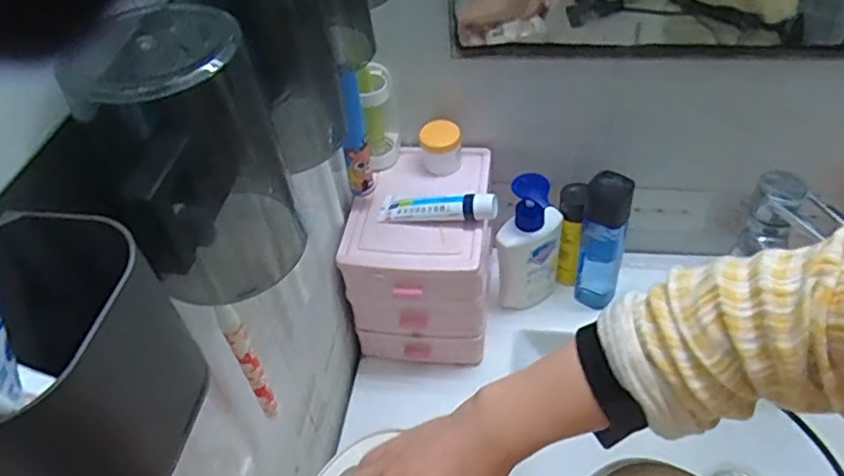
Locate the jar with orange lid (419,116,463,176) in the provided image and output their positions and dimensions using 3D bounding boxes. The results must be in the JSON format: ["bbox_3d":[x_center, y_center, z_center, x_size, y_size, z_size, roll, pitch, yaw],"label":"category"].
[{"bbox_3d":[0.020,-0.092,0.627,0.041,0.047,0.039,0,45,6],"label":"jar with orange lid"}]

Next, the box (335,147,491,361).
[{"bbox_3d":[0.004,0.018,0.653,0.136,0.147,0.169,2,46,8],"label":"box"}]

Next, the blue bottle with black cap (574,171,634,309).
[{"bbox_3d":[0.186,0.007,0.642,0.043,0.166,0.033,10,47,15],"label":"blue bottle with black cap"}]

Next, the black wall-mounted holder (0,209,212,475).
[{"bbox_3d":[-0.118,0.042,0.204,0.061,0.075,0.082,2,46,8],"label":"black wall-mounted holder"}]

